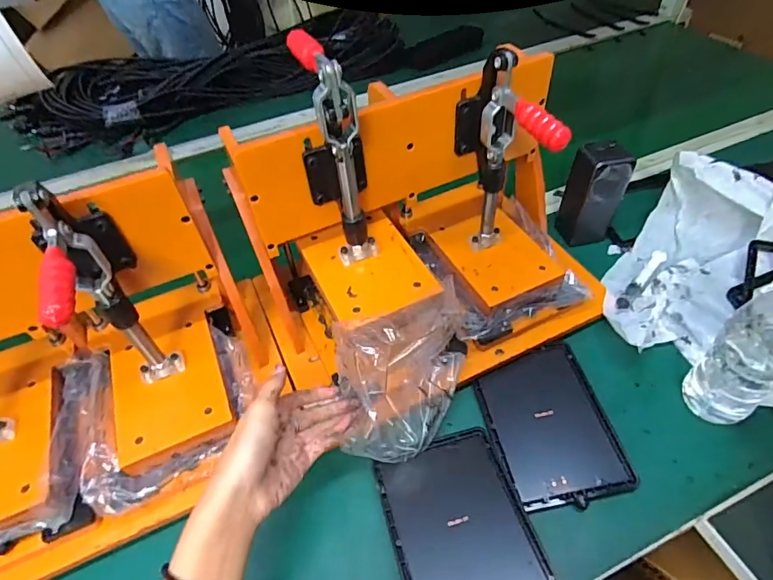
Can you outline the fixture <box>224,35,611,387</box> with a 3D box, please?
[{"bbox_3d":[0.042,-0.065,0.482,0.350,0.273,0.222,-22,50,-14],"label":"fixture"}]

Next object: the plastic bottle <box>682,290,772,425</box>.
[{"bbox_3d":[0.332,0.046,0.412,0.063,0.188,0.064,-32,53,-22],"label":"plastic bottle"}]

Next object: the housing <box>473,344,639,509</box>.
[{"bbox_3d":[0.162,0.133,0.476,0.116,0.010,0.156,-11,49,-5],"label":"housing"}]

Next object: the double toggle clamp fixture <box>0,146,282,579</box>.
[{"bbox_3d":[-0.298,0.068,0.399,0.347,0.249,0.220,-22,50,-14],"label":"double toggle clamp fixture"}]

